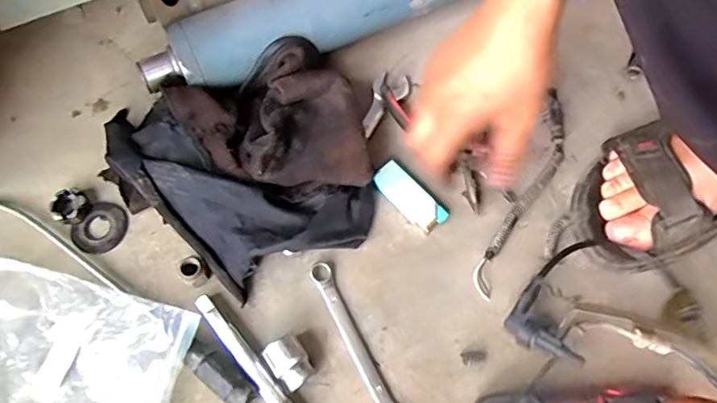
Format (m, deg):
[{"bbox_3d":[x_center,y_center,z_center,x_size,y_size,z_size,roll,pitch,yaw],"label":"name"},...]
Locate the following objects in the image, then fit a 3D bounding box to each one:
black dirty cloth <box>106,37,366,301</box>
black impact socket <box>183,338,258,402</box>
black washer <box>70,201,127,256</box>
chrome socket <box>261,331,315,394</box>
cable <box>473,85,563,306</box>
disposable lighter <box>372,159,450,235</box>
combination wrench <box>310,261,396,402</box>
[{"bbox_3d":[-0.100,-0.035,0.481,0.211,0.056,0.202,-25,69,-11],"label":"black dirty cloth"},{"bbox_3d":[-0.108,0.137,0.427,0.067,0.024,0.024,37,71,14],"label":"black impact socket"},{"bbox_3d":[-0.227,0.024,0.480,0.041,0.005,0.047,34,70,13],"label":"black washer"},{"bbox_3d":[-0.054,0.127,0.426,0.029,0.030,0.038,-32,71,-14],"label":"chrome socket"},{"bbox_3d":[0.157,-0.010,0.498,0.035,0.017,0.213,24,68,9],"label":"cable"},{"bbox_3d":[0.046,-0.004,0.491,0.072,0.015,0.030,42,72,15],"label":"disposable lighter"},{"bbox_3d":[-0.001,0.119,0.444,0.024,0.009,0.152,-27,70,-12],"label":"combination wrench"}]

